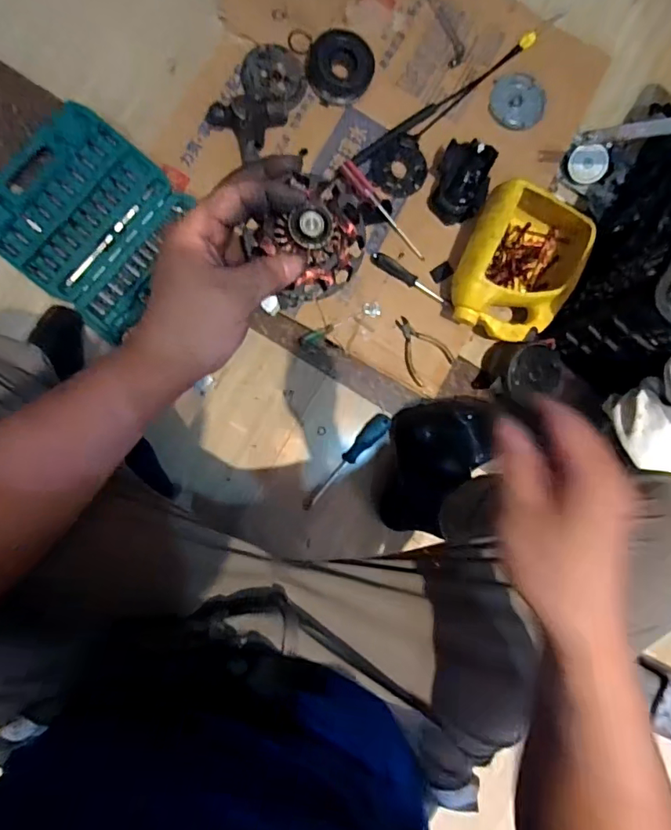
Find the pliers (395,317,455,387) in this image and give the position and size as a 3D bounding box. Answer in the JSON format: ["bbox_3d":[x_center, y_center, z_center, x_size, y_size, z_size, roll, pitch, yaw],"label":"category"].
[{"bbox_3d":[0.138,-0.113,0.837,0.078,0.007,0.111,-38,92,-9],"label":"pliers"}]

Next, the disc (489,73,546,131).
[{"bbox_3d":[0.317,-0.545,0.875,0.097,0.013,0.092,1,86,-8],"label":"disc"}]

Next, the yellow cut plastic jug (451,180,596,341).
[{"bbox_3d":[0.297,-0.240,0.807,0.181,0.110,0.234,21,84,-7],"label":"yellow cut plastic jug"}]

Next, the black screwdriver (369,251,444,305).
[{"bbox_3d":[0.120,-0.223,0.828,0.141,0.025,0.020,27,83,-19],"label":"black screwdriver"}]

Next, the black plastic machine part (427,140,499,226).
[{"bbox_3d":[0.207,-0.382,0.828,0.083,0.065,0.119,17,84,-7],"label":"black plastic machine part"}]

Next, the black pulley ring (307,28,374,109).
[{"bbox_3d":[0.008,-0.565,0.818,0.108,0.043,0.095,14,85,-7],"label":"black pulley ring"}]

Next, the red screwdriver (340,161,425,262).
[{"bbox_3d":[0.078,-0.333,0.826,0.023,0.028,0.197,-43,93,-8],"label":"red screwdriver"}]

